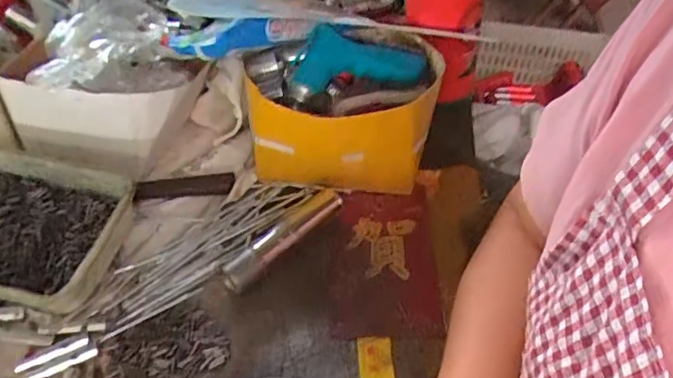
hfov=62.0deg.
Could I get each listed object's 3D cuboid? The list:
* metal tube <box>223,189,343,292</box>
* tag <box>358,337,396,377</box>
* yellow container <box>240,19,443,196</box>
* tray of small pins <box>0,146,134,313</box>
[{"bbox_3d":[-0.045,0.040,0.480,0.026,0.021,0.121,37,54,26],"label":"metal tube"},{"bbox_3d":[0.030,0.129,0.411,0.025,0.004,0.047,-9,43,5],"label":"tag"},{"bbox_3d":[0.006,-0.080,0.530,0.170,0.110,0.129,2,47,-3],"label":"yellow container"},{"bbox_3d":[-0.266,0.027,0.459,0.183,0.041,0.131,13,47,7],"label":"tray of small pins"}]

